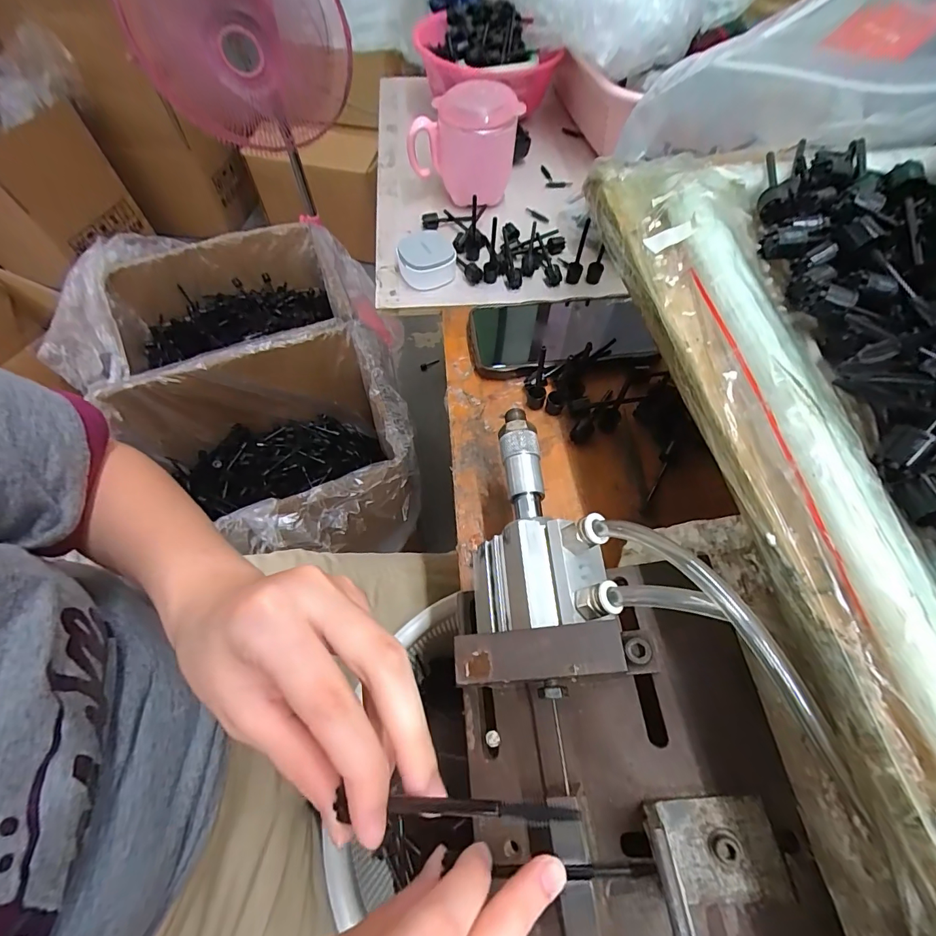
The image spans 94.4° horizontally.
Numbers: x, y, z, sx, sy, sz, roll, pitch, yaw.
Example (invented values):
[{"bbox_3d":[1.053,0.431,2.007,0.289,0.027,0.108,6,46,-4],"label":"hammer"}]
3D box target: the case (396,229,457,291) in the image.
[{"bbox_3d":[-0.042,-0.210,0.431,0.053,0.029,0.055,-13,63,-8],"label":"case"}]

